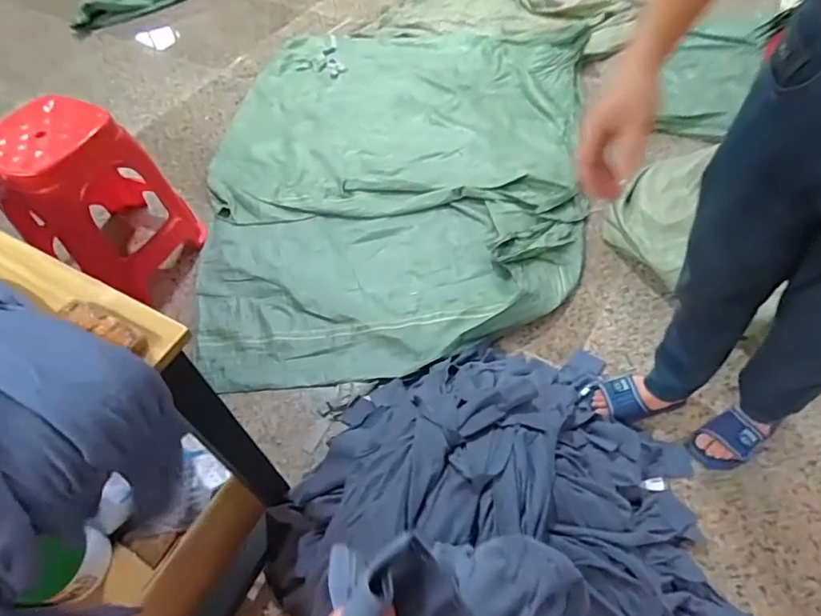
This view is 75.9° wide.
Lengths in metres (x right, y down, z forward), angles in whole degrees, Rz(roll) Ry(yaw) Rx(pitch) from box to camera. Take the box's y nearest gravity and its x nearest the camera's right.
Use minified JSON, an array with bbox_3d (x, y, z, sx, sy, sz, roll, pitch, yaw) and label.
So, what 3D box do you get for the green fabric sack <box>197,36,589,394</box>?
[{"bbox_3d":[-0.014,-0.462,1.716,1.263,0.086,1.444,-6,54,0],"label":"green fabric sack"}]

